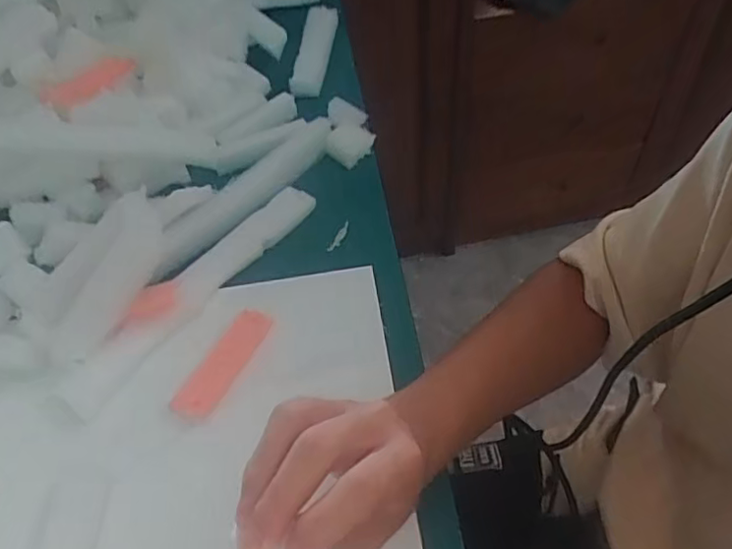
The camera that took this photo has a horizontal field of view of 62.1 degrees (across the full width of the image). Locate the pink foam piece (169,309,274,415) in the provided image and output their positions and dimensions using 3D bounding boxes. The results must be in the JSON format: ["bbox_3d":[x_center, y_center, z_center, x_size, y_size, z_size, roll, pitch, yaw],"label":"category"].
[{"bbox_3d":[-0.098,0.061,0.425,0.026,0.007,0.088,20,57,19],"label":"pink foam piece"}]

